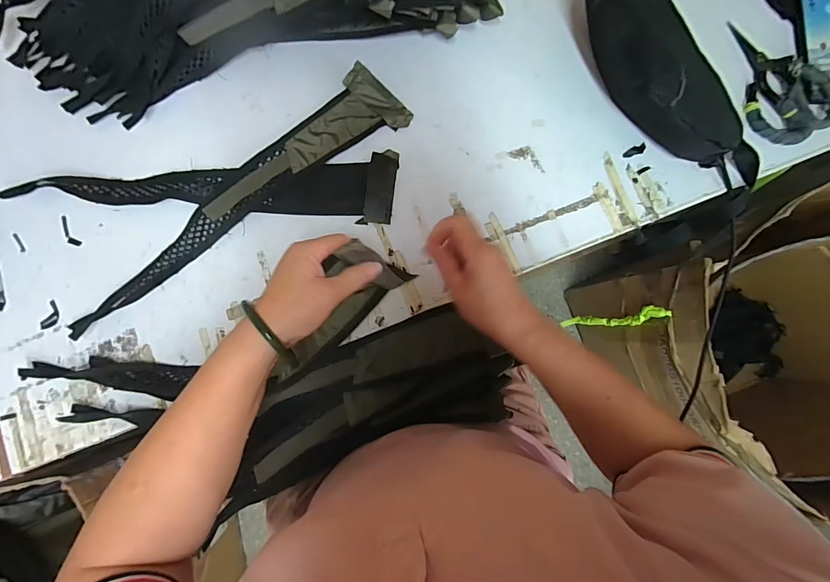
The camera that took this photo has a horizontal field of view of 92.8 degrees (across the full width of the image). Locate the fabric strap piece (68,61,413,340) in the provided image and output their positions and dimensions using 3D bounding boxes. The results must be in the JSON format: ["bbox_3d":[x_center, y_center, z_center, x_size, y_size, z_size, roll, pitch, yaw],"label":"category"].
[{"bbox_3d":[-0.213,-0.108,0.494,0.473,0.016,0.083,-41,86,-5],"label":"fabric strap piece"}]

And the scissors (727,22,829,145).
[{"bbox_3d":[0.475,-0.280,0.512,0.103,0.018,0.174,-21,84,-3],"label":"scissors"}]

